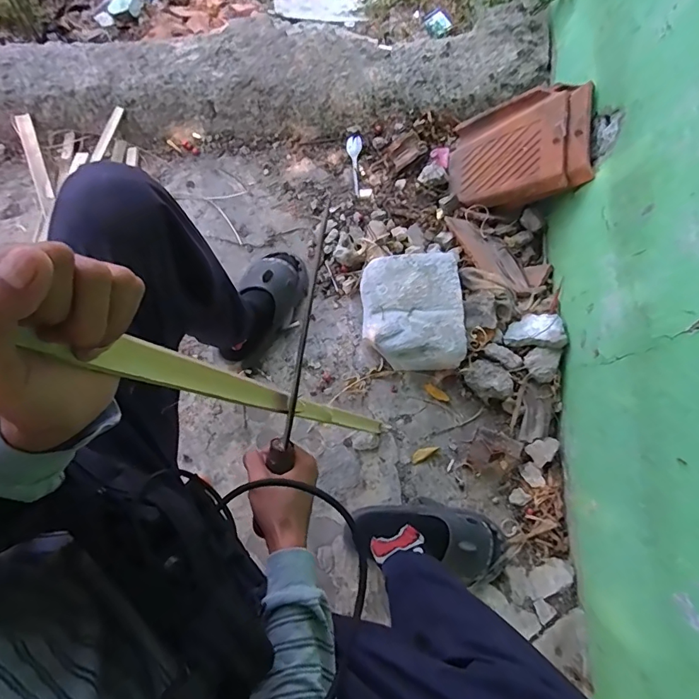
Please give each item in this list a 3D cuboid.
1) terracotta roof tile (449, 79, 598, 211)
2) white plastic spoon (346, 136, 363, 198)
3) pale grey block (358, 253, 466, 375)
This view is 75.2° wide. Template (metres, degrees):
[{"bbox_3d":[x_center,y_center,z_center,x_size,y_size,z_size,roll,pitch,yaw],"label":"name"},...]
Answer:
[{"bbox_3d":[0.343,-0.419,0.952,0.052,0.333,0.217,1,96,-33],"label":"terracotta roof tile"},{"bbox_3d":[0.010,-0.435,1.081,0.036,0.011,0.161,1,76,-1],"label":"white plastic spoon"},{"bbox_3d":[0.124,-0.076,0.926,0.196,0.077,0.232,-2,76,-2],"label":"pale grey block"}]

